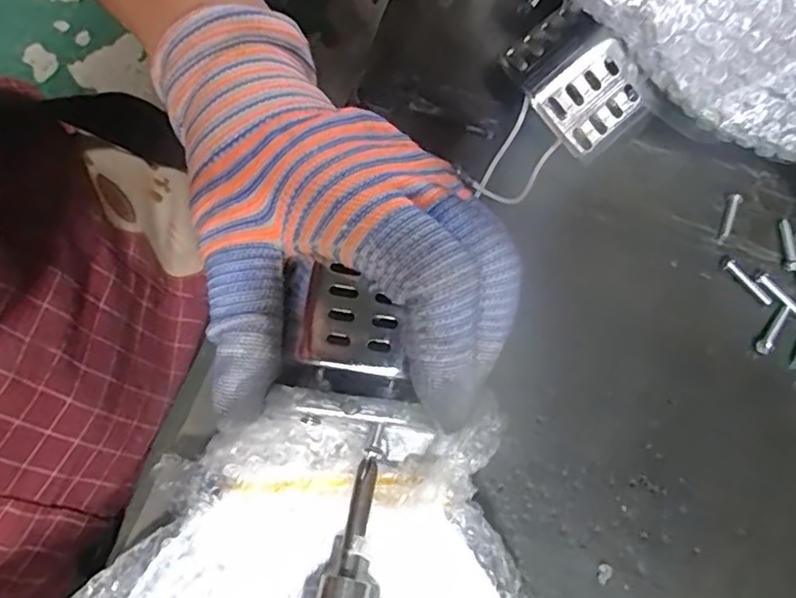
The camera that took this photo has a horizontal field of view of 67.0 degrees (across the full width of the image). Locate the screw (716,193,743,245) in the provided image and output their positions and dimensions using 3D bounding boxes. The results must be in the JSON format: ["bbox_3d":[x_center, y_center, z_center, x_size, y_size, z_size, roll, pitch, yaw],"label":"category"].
[{"bbox_3d":[0.138,-0.033,0.250,0.005,0.004,0.024,24,70,7],"label":"screw"}]

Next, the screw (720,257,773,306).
[{"bbox_3d":[0.138,-0.007,0.238,0.004,0.005,0.024,-38,74,-15],"label":"screw"}]

